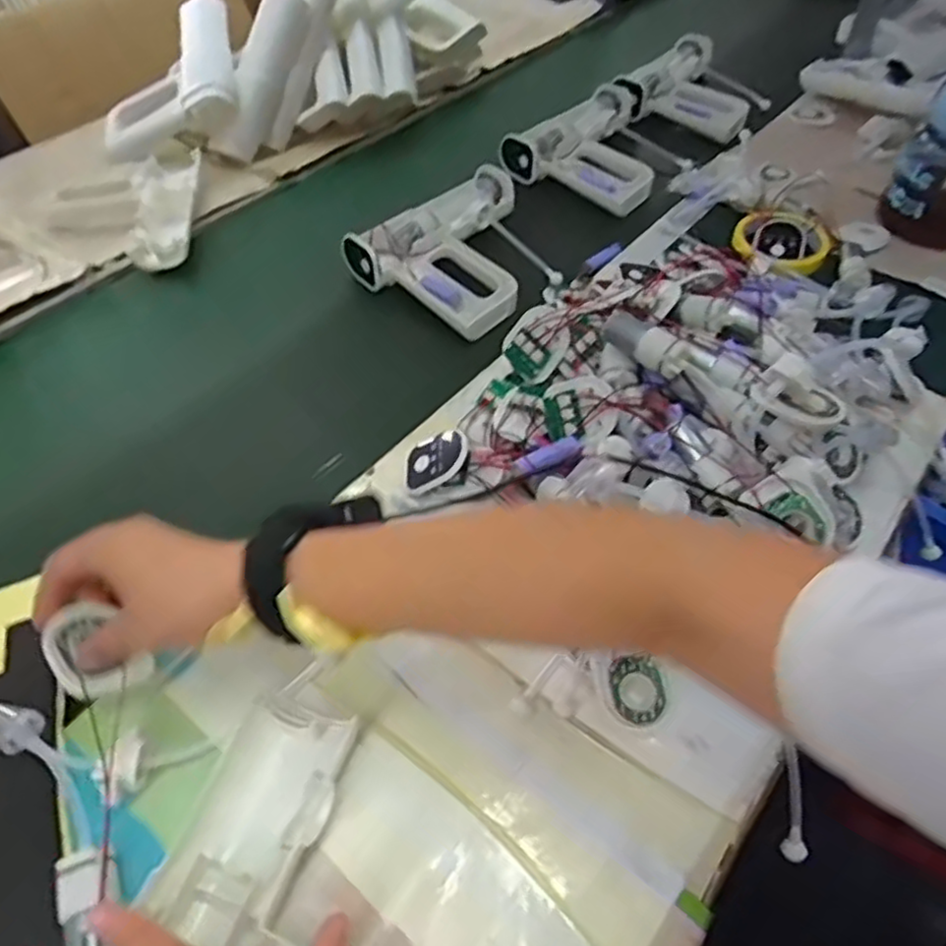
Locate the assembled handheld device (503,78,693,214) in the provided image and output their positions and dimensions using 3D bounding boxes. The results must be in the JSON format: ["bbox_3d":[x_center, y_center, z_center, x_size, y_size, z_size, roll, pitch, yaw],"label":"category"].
[{"bbox_3d":[0.181,-0.412,0.909,0.198,0.073,0.243,32,58,25],"label":"assembled handheld device"}]

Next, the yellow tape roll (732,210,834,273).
[{"bbox_3d":[0.318,-0.240,0.714,0.094,0.028,0.095,0,50,1],"label":"yellow tape roll"}]

